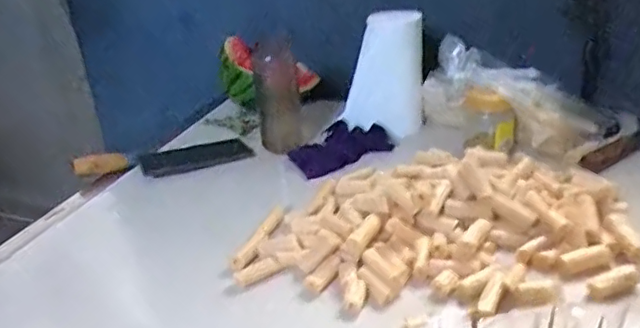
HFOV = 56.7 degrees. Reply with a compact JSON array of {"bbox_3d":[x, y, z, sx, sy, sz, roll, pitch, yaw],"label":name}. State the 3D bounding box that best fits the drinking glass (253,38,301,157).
[{"bbox_3d":[-0.068,-0.104,0.956,0.063,0.193,0.053,-5,25,-1],"label":"drinking glass"}]

